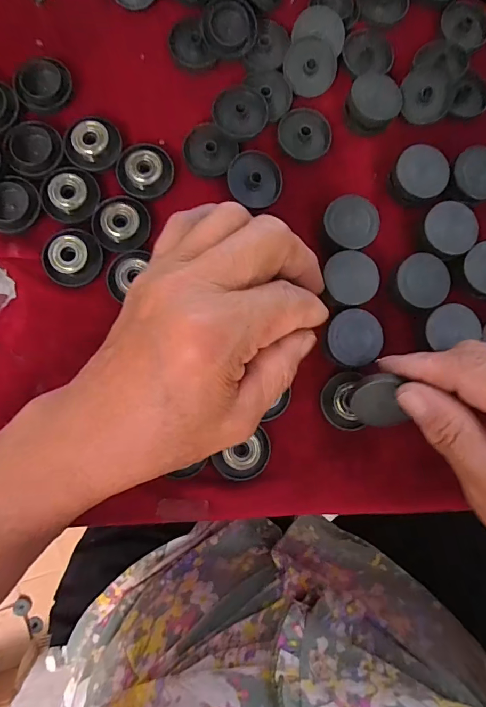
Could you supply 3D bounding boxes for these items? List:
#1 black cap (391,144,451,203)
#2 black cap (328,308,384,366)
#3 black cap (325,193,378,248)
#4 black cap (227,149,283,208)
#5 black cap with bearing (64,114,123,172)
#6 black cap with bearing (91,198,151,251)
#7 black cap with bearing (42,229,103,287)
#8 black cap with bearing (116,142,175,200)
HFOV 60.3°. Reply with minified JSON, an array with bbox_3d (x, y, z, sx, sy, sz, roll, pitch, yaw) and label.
[{"bbox_3d":[0.107,-0.109,0.257,0.035,0.013,0.031,-24,85,-7],"label":"black cap"},{"bbox_3d":[0.065,-0.009,0.246,0.032,0.010,0.032,1,83,-4],"label":"black cap"},{"bbox_3d":[0.064,-0.078,0.253,0.031,0.017,0.031,1,83,-4],"label":"black cap"},{"bbox_3d":[0.008,-0.107,0.253,0.032,0.008,0.034,1,83,-4],"label":"black cap"},{"bbox_3d":[-0.090,-0.126,0.247,0.032,0.008,0.032,1,83,-4],"label":"black cap with bearing"},{"bbox_3d":[-0.071,-0.077,0.243,0.032,0.008,0.033,1,83,-4],"label":"black cap with bearing"},{"bbox_3d":[-0.099,-0.056,0.241,0.033,0.009,0.032,1,83,-4],"label":"black cap with bearing"},{"bbox_3d":[-0.058,-0.110,0.248,0.032,0.010,0.029,-35,87,-7],"label":"black cap with bearing"}]

